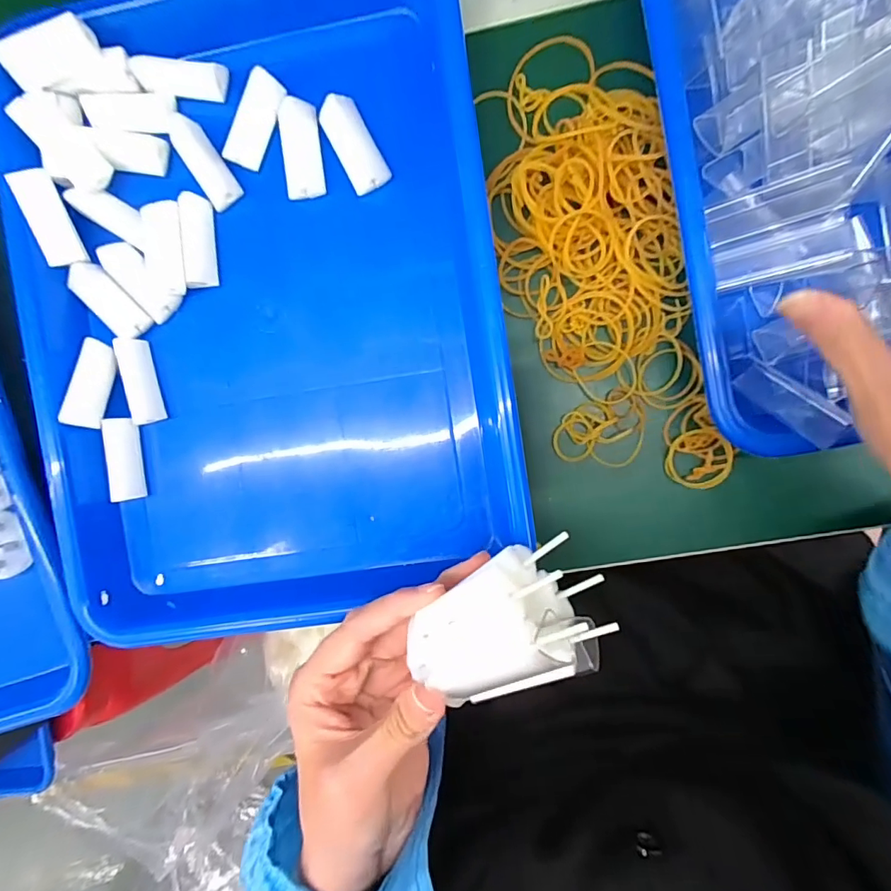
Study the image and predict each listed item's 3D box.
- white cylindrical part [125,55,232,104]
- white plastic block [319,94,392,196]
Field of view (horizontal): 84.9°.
[{"bbox_3d":[-0.141,-0.196,0.259,0.046,0.014,0.015,5,93,5],"label":"white cylindrical part"},{"bbox_3d":[-0.048,-0.157,0.252,0.021,0.010,0.045,-27,90,6],"label":"white plastic block"}]

